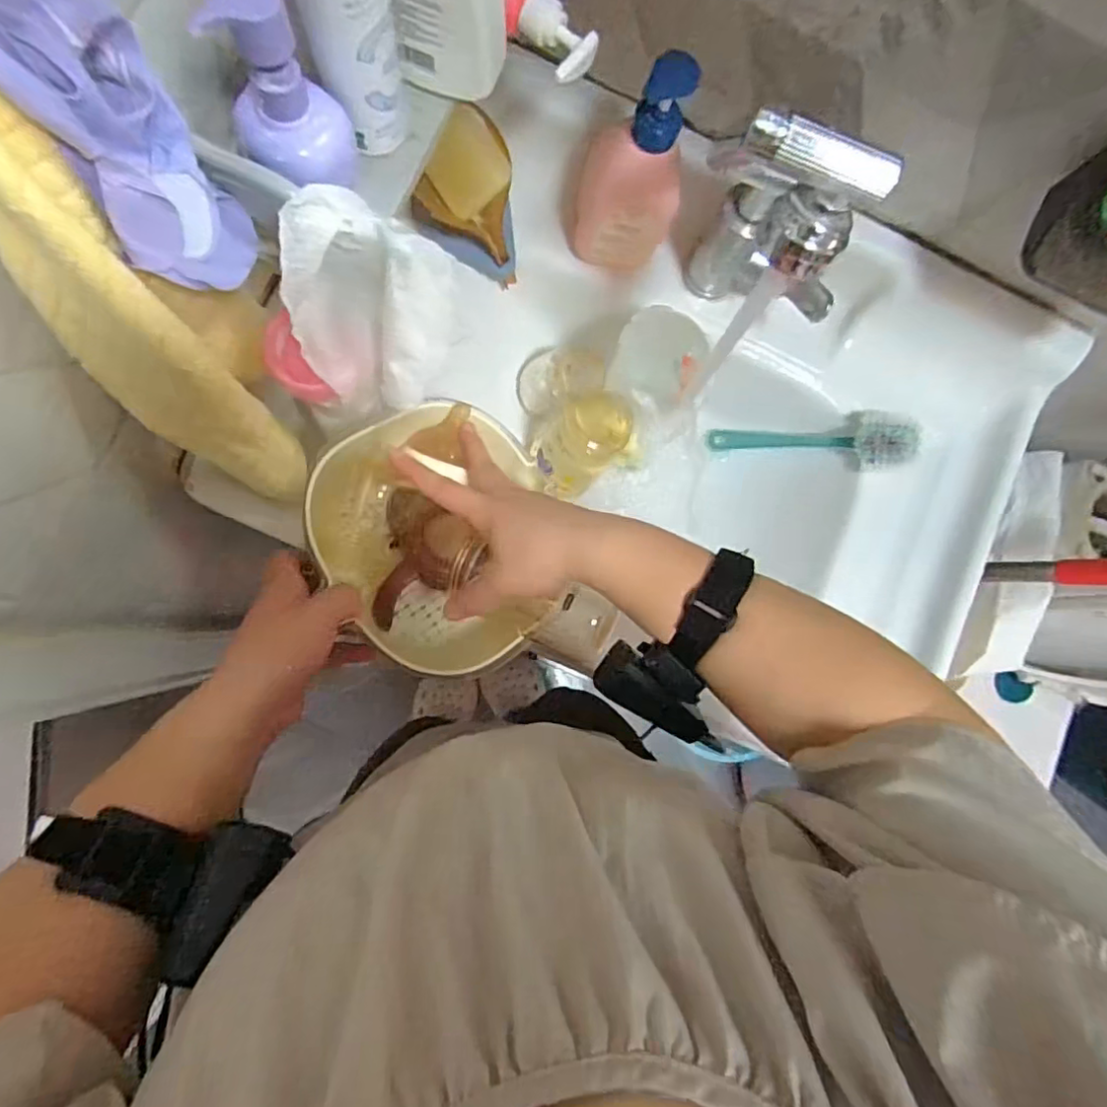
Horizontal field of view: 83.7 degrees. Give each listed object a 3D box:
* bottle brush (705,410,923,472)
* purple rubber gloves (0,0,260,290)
[{"bbox_3d":[0.268,-0.118,0.656,0.039,0.212,0.055,19,80,-49],"label":"bottle brush"},{"bbox_3d":[-0.197,-0.190,0.251,0.070,0.202,0.082,-36,90,-8],"label":"purple rubber gloves"}]

